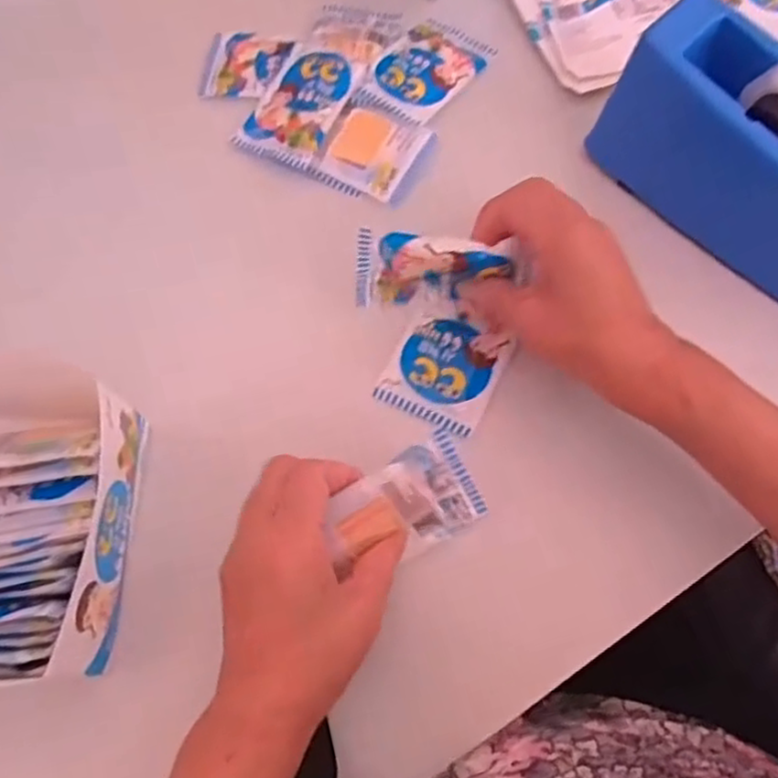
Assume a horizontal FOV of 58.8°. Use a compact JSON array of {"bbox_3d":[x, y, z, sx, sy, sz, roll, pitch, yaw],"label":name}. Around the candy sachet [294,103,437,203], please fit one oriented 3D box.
[{"bbox_3d":[-0.011,-0.162,0.472,0.062,0.015,0.063,27,72,13],"label":"candy sachet"}]

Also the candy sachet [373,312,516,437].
[{"bbox_3d":[0.034,-0.013,0.414,0.063,0.008,0.067,25,71,12],"label":"candy sachet"}]

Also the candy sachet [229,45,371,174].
[{"bbox_3d":[-0.059,-0.206,0.483,0.066,0.015,0.105,23,71,11],"label":"candy sachet"}]

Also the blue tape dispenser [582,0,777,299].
[{"bbox_3d":[0.218,-0.130,0.398,0.195,0.088,0.074,41,75,17],"label":"blue tape dispenser"}]

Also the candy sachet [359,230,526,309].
[{"bbox_3d":[0.026,-0.067,0.391,0.090,0.059,0.012,2,68,3],"label":"candy sachet"}]

